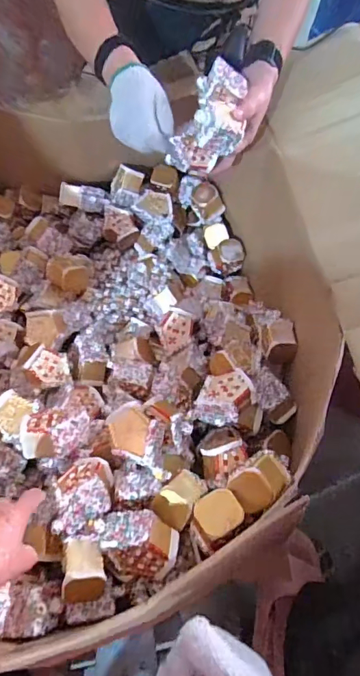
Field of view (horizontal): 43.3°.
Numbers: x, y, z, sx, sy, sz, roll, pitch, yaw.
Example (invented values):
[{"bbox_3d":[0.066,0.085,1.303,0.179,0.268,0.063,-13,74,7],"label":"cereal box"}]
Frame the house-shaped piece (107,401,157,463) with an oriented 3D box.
[{"bbox_3d":[-0.059,0.122,0.570,0.059,0.044,0.086,-12,61,-6],"label":"house-shaped piece"}]

